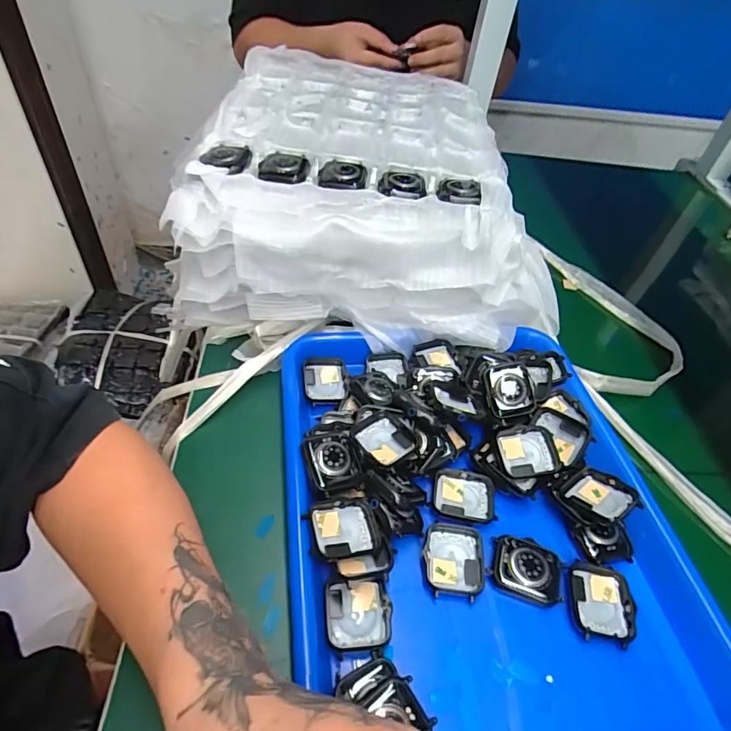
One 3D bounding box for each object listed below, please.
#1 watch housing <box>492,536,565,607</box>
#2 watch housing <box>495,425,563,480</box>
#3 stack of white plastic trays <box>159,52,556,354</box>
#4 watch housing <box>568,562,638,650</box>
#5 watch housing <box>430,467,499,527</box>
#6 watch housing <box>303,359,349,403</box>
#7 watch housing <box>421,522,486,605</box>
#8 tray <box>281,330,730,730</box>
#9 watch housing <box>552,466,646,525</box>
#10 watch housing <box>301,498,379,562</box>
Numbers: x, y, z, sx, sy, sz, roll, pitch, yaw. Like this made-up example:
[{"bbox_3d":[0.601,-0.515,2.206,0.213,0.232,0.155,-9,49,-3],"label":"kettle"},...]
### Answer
[{"bbox_3d":[0.105,0.131,0.308,0.043,0.007,0.036,15,48,7],"label":"watch housing"},{"bbox_3d":[0.121,0.064,0.353,0.044,0.008,0.038,-6,66,-5],"label":"watch housing"},{"bbox_3d":[0.012,-0.181,0.485,0.323,0.119,0.332,3,47,-4],"label":"stack of white plastic trays"},{"bbox_3d":[0.148,0.149,0.299,0.038,0.007,0.043,12,47,4],"label":"watch housing"},{"bbox_3d":[0.070,0.093,0.340,0.042,0.008,0.037,10,47,3],"label":"watch housing"},{"bbox_3d":[-0.033,0.014,0.404,0.037,0.015,0.041,-4,48,-11],"label":"watch housing"},{"bbox_3d":[0.057,0.127,0.311,0.039,0.008,0.046,9,47,1],"label":"watch housing"},{"bbox_3d":[0.082,0.098,0.322,0.263,0.043,0.317,-1,48,-8],"label":"tray"},{"bbox_3d":[0.161,0.091,0.330,0.039,0.009,0.044,-29,30,-14],"label":"watch housing"},{"bbox_3d":[-0.014,0.103,0.301,0.047,0.010,0.037,3,50,-29],"label":"watch housing"}]

